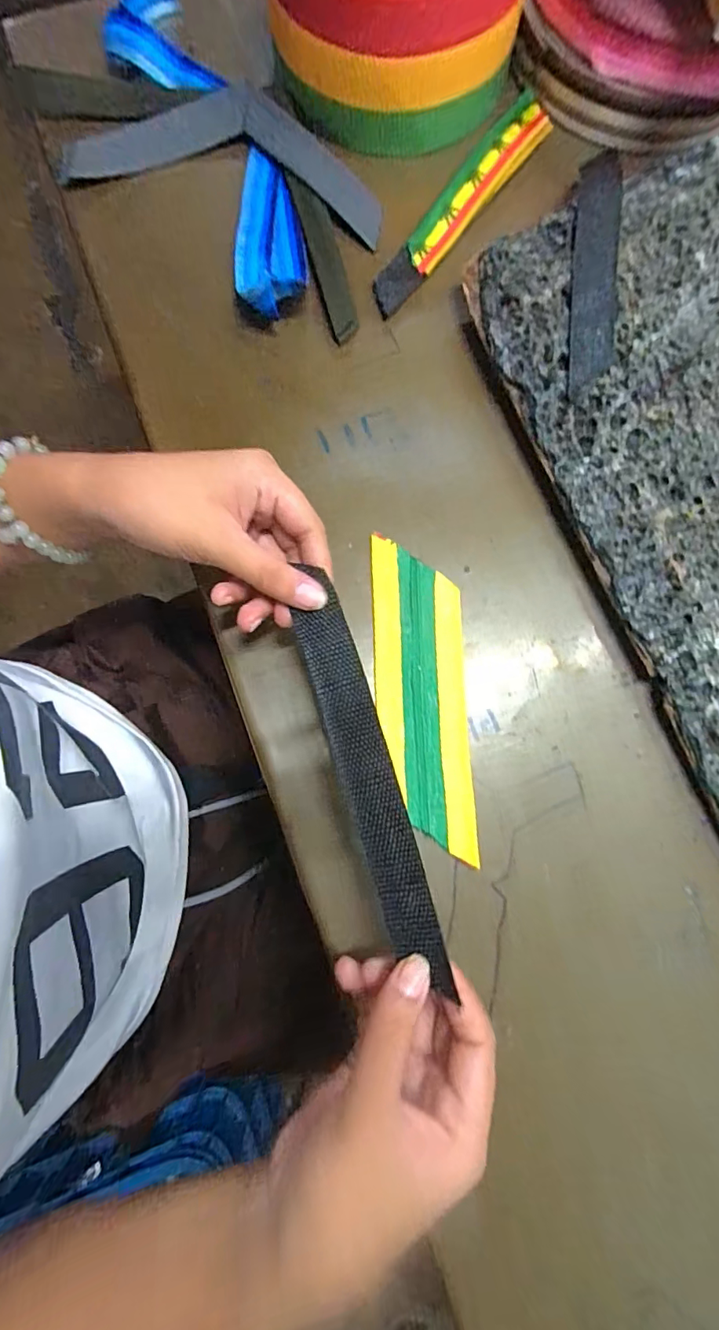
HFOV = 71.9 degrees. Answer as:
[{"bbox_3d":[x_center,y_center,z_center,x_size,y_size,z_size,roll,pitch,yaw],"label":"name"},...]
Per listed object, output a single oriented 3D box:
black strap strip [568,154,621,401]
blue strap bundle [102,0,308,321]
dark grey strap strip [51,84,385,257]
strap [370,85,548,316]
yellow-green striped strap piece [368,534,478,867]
[{"bbox_3d":[0.147,-0.244,0.309,0.026,0.004,0.159,4,84,8],"label":"black strap strip"},{"bbox_3d":[-0.102,-0.363,0.346,0.064,0.030,0.289,-27,81,-6],"label":"blue strap bundle"},{"bbox_3d":[-0.099,-0.362,0.350,0.233,0.011,0.101,6,79,0],"label":"dark grey strap strip"},{"bbox_3d":[0.072,-0.325,0.346,0.029,0.015,0.198,36,81,5],"label":"strap"},{"bbox_3d":[0.037,0.016,0.290,0.056,0.010,0.183,0,79,-6],"label":"yellow-green striped strap piece"}]

